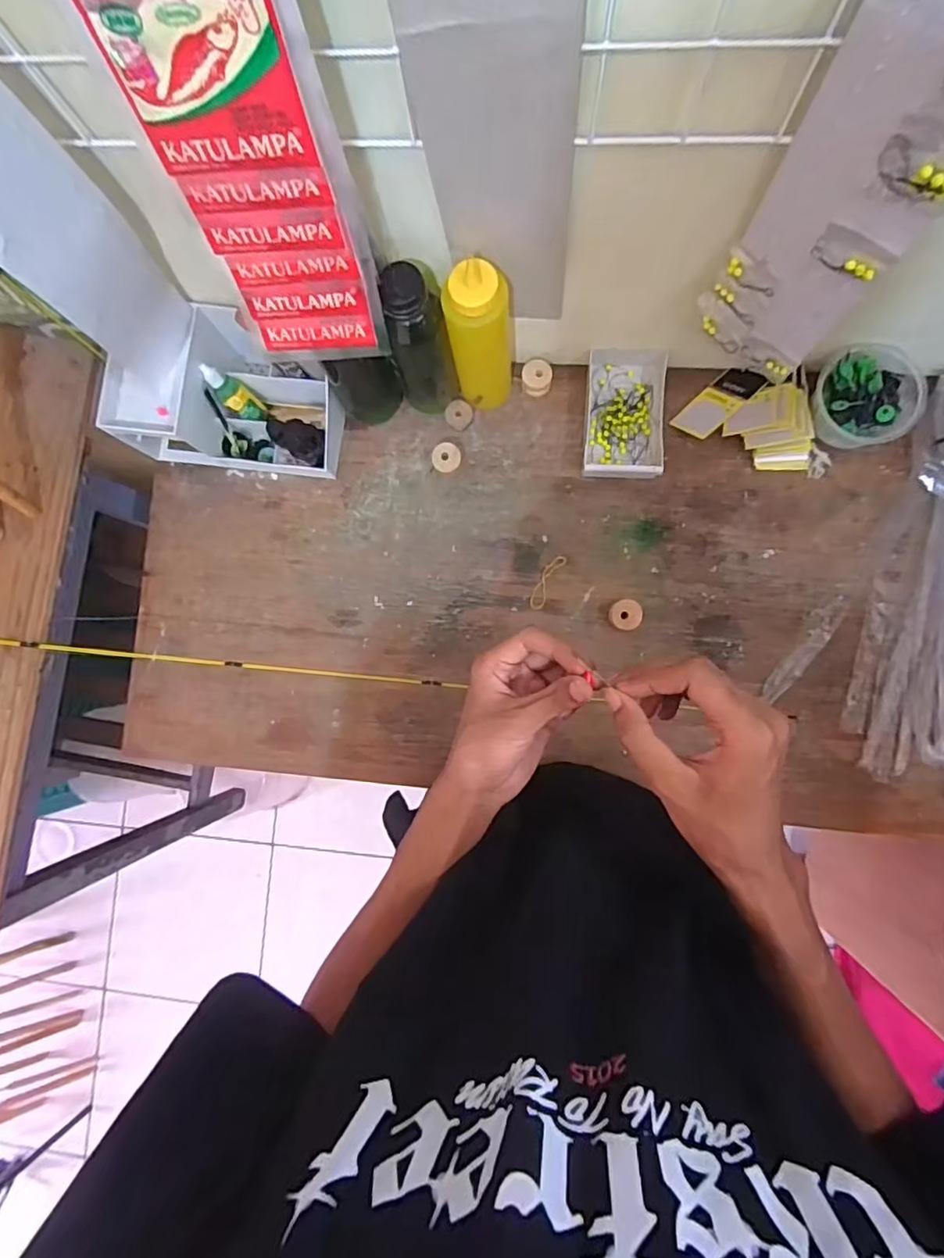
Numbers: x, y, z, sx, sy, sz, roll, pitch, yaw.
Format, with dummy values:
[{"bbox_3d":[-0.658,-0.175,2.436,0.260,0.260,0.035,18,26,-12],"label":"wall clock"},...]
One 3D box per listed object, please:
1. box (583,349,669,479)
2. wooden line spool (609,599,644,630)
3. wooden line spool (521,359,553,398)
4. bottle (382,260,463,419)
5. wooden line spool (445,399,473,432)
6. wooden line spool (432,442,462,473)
[{"bbox_3d":[0.170,-0.241,0.639,0.086,0.034,0.149,4,86,5],"label":"box"},{"bbox_3d":[0.169,-0.015,0.627,0.033,0.024,0.033,0,86,5],"label":"wooden line spool"},{"bbox_3d":[0.075,-0.287,0.653,0.033,0.026,0.033,5,86,6],"label":"wooden line spool"},{"bbox_3d":[-0.053,-0.290,0.580,0.059,0.190,0.061,-21,84,3],"label":"bottle"},{"bbox_3d":[-0.015,-0.248,0.658,0.029,0.018,0.029,0,86,5],"label":"wooden line spool"},{"bbox_3d":[-0.029,-0.197,0.657,0.032,0.027,0.031,0,86,5],"label":"wooden line spool"}]

